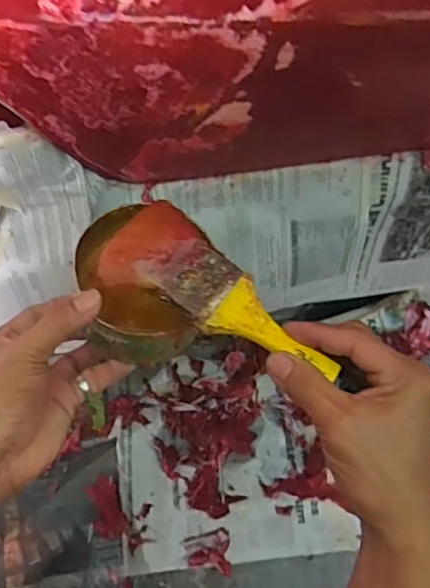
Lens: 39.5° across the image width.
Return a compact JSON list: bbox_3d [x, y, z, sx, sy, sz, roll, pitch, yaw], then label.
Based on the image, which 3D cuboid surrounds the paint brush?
[{"bbox_3d":[0.006,0.002,0.377,0.160,0.022,0.061,34,66,5],"label":"paint brush"}]

